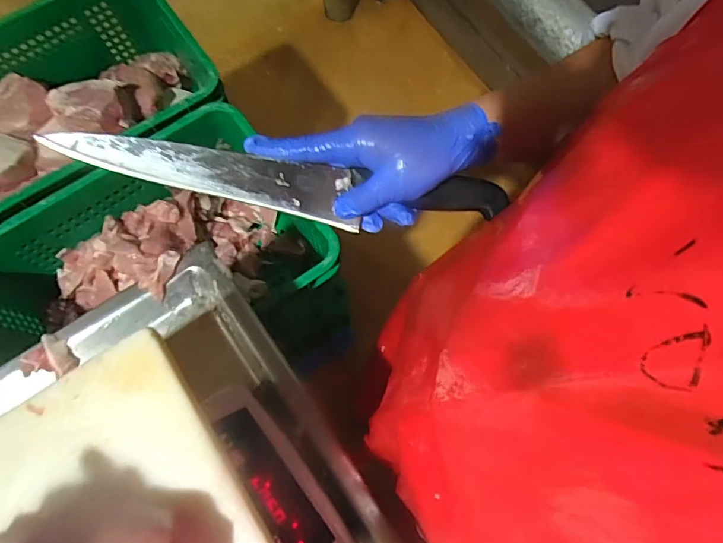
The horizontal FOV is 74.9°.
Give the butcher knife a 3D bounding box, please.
[{"bbox_3d":[-0.054,-0.066,0.373,0.337,0.032,0.039,6,72,-9],"label":"butcher knife"}]

